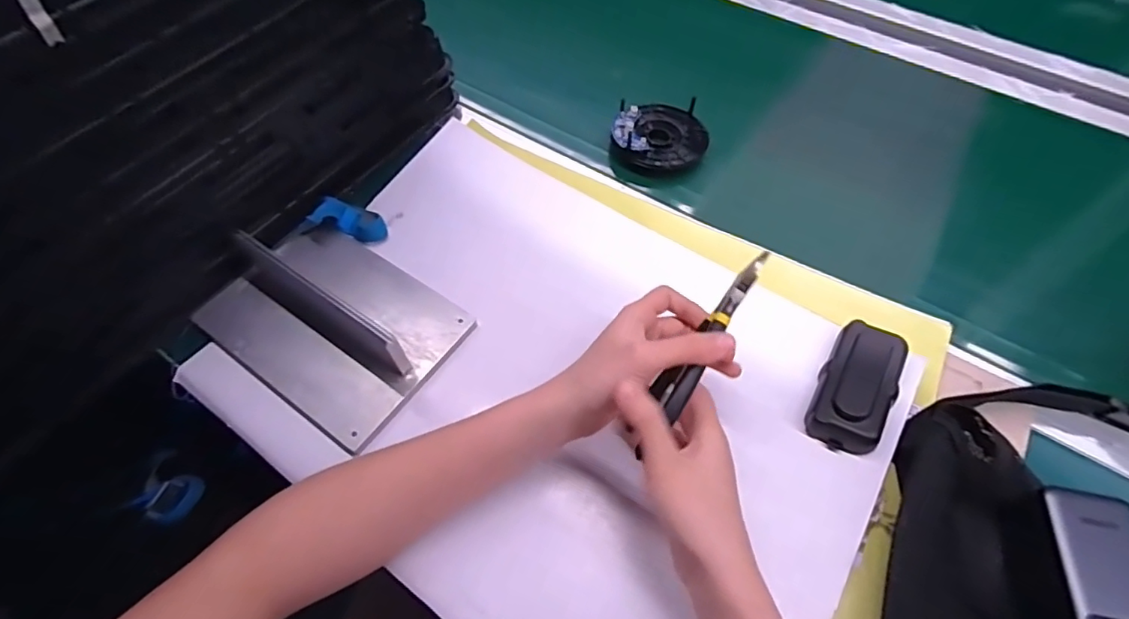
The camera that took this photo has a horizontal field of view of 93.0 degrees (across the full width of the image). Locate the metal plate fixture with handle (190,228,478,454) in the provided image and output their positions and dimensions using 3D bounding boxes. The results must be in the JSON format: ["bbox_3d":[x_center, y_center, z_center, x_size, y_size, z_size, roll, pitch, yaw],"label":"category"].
[{"bbox_3d":[-0.195,-0.001,0.440,0.201,0.050,0.143,31,62,17],"label":"metal plate fixture with handle"}]

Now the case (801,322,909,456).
[{"bbox_3d":[0.226,0.058,0.412,0.049,0.031,0.101,29,61,15],"label":"case"}]

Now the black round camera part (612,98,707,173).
[{"bbox_3d":[0.104,-0.189,0.581,0.098,0.028,0.105,1,58,-1],"label":"black round camera part"}]

